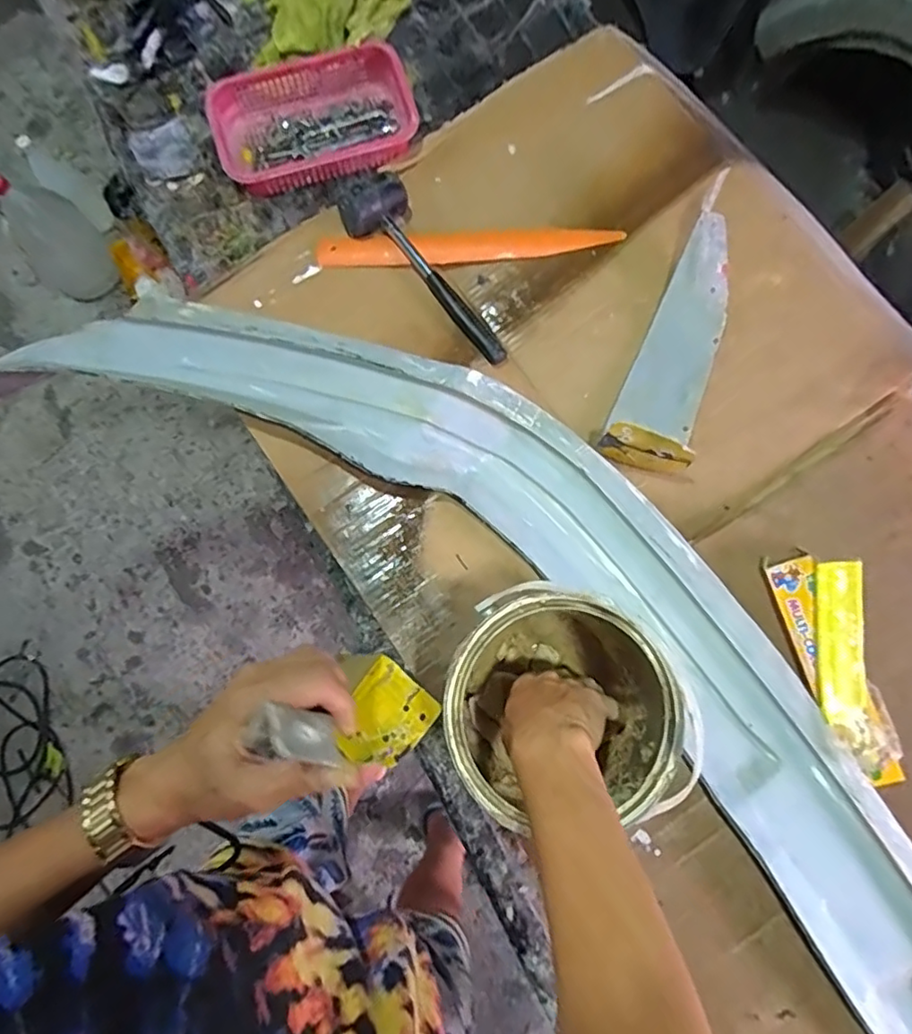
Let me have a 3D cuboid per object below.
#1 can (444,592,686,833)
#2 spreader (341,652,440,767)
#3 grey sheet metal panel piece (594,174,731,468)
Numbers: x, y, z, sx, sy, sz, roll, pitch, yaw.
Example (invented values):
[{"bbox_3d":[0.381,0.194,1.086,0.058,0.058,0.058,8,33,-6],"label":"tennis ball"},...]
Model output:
[{"bbox_3d":[0.078,0.153,0.495,0.162,0.192,0.151,0,79,1],"label":"can"},{"bbox_3d":[-0.073,0.198,0.578,0.080,0.006,0.092,36,72,20],"label":"spreader"},{"bbox_3d":[0.249,-0.193,0.620,0.094,0.059,0.301,25,80,6],"label":"grey sheet metal panel piece"}]

